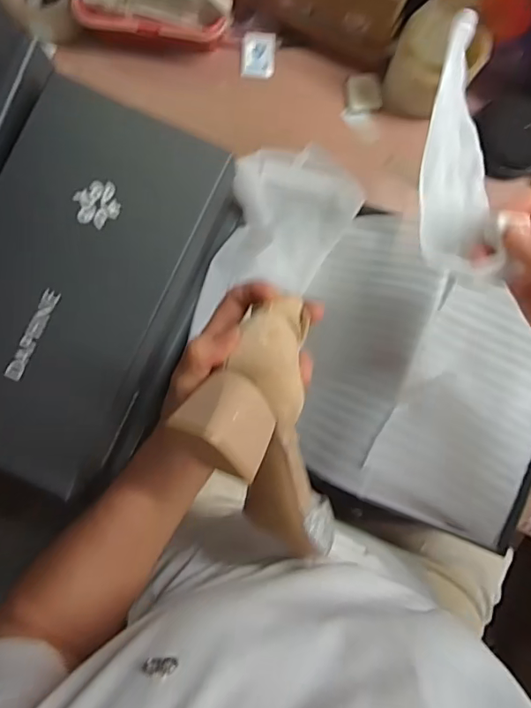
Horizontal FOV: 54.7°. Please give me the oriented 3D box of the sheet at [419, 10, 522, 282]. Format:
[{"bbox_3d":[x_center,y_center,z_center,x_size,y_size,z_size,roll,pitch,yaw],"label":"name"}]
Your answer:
[{"bbox_3d":[0.142,-0.146,0.370,0.056,0.058,0.196,4,80,-1],"label":"sheet"}]

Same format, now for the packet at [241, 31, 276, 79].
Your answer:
[{"bbox_3d":[-0.008,-0.351,0.603,0.040,0.009,0.048,0,113,-13],"label":"packet"}]

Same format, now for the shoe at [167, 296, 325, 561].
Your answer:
[{"bbox_3d":[-0.002,0.069,0.349,0.085,0.091,0.181,-10,117,-1],"label":"shoe"}]

